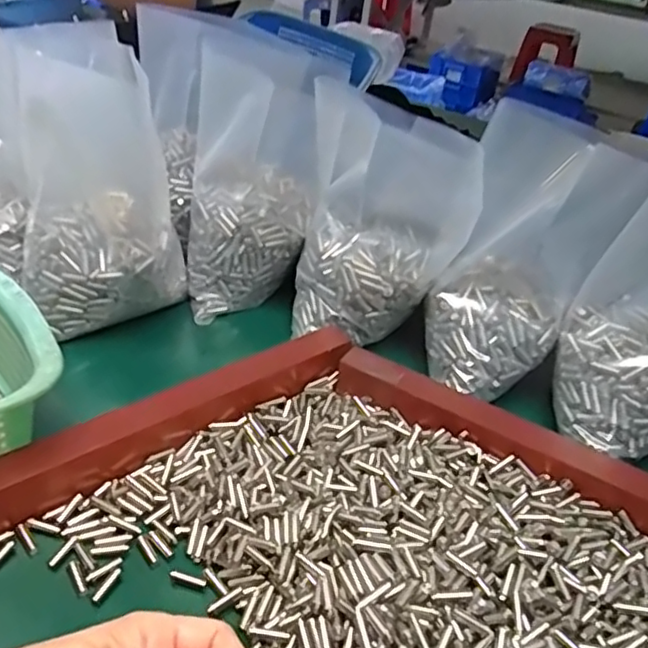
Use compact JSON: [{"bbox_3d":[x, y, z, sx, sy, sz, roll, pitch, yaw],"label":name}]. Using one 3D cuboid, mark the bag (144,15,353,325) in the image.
[{"bbox_3d":[-0.085,-0.159,0.596,0.130,0.219,0.190,-9,40,-22],"label":"bag"}]

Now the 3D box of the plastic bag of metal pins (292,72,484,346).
[{"bbox_3d":[0.047,-0.084,0.524,0.133,0.179,0.097,3,37,-6],"label":"plastic bag of metal pins"}]

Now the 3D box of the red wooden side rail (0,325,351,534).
[{"bbox_3d":[-0.141,0.077,0.398,0.397,0.041,0.033,-22,46,-34],"label":"red wooden side rail"}]

